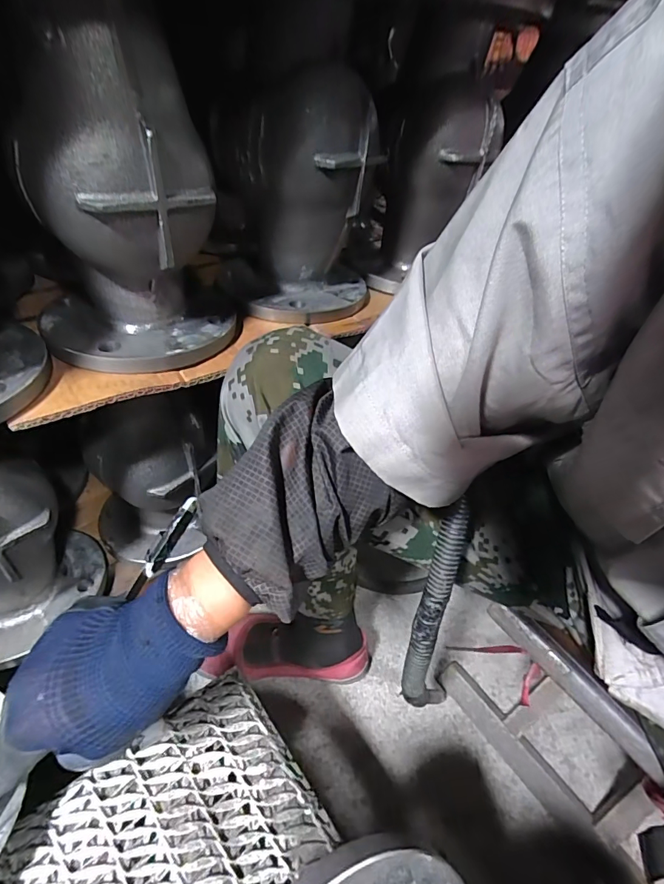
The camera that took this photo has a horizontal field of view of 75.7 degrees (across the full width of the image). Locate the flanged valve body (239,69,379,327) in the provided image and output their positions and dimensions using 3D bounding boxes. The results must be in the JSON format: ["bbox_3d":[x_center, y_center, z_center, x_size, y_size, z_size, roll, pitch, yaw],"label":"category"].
[{"bbox_3d":[-0.019,-0.238,0.431,0.126,0.195,0.107,5,41,-2],"label":"flanged valve body"}]

